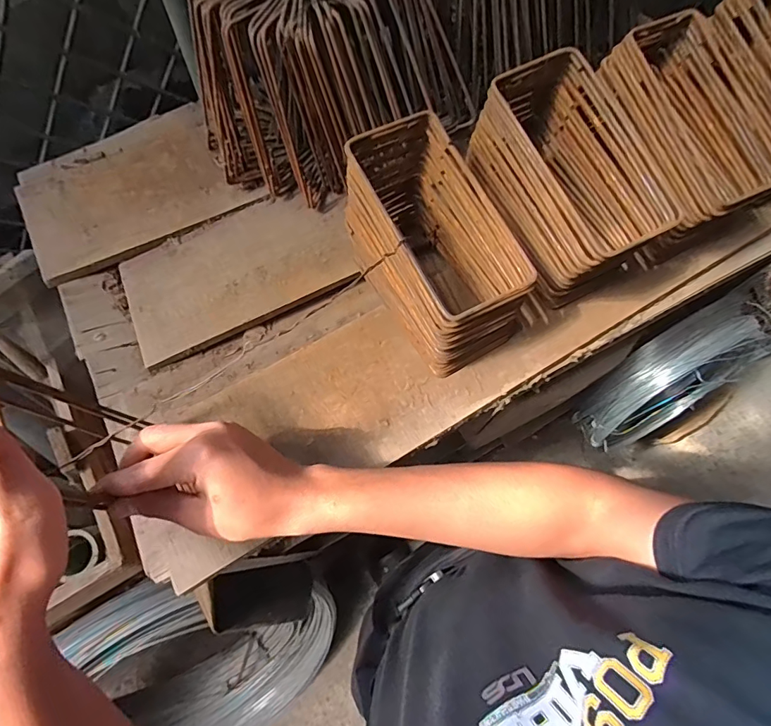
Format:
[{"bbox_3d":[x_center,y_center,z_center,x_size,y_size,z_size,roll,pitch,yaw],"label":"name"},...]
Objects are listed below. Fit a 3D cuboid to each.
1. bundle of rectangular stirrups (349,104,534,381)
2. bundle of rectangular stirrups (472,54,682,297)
[{"bbox_3d":[0.046,-0.112,0.453,0.105,0.137,0.208,-26,72,-9],"label":"bundle of rectangular stirrups"},{"bbox_3d":[0.183,-0.190,0.460,0.111,0.124,0.199,-26,72,-9],"label":"bundle of rectangular stirrups"}]

